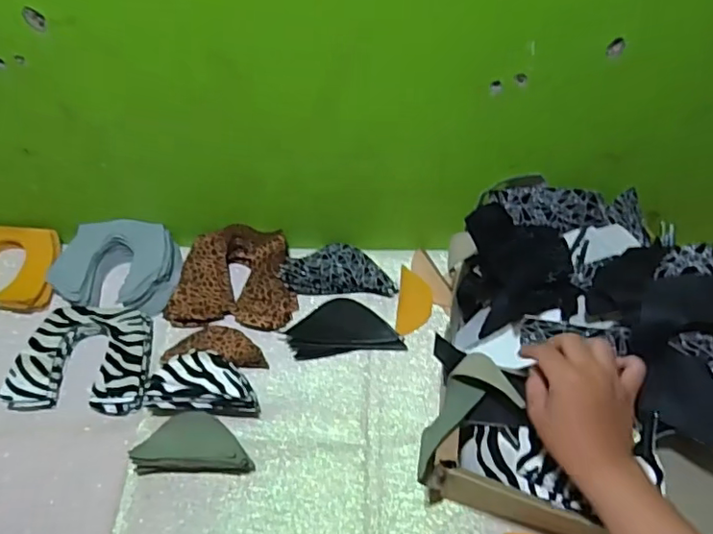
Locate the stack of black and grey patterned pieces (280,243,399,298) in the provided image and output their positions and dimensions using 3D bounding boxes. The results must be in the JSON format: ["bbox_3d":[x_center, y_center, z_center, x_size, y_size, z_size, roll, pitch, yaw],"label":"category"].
[{"bbox_3d":[-0.023,0.001,0.760,0.145,0.024,0.073,1,53,2],"label":"stack of black and grey patterned pieces"}]

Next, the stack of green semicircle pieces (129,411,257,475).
[{"bbox_3d":[-0.177,0.193,0.613,0.122,0.050,0.056,-2,53,0],"label":"stack of green semicircle pieces"}]

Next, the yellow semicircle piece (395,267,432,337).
[{"bbox_3d":[0.077,0.043,0.742,0.044,0.005,0.099,2,59,10],"label":"yellow semicircle piece"}]

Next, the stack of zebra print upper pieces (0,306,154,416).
[{"bbox_3d":[-0.325,0.110,0.692,0.158,0.035,0.136,2,53,3],"label":"stack of zebra print upper pieces"}]

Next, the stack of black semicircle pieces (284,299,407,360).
[{"bbox_3d":[-0.016,0.070,0.717,0.143,0.032,0.083,-5,53,-2],"label":"stack of black semicircle pieces"}]

